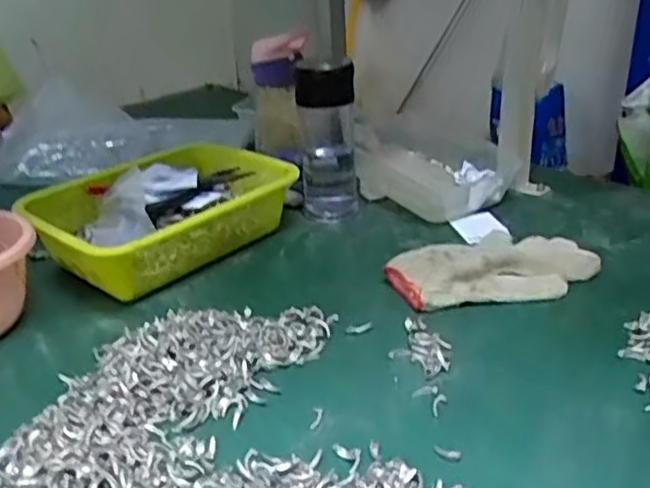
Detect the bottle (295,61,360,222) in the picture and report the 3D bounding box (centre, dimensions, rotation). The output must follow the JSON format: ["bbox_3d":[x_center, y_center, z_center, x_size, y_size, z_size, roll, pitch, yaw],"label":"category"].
[{"bbox_3d":[0.003,-0.119,0.804,0.068,0.176,0.071,-2,24,4],"label":"bottle"}]

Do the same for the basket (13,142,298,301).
[{"bbox_3d":[-0.178,-0.029,0.752,0.201,0.078,0.275,15,30,35],"label":"basket"}]

